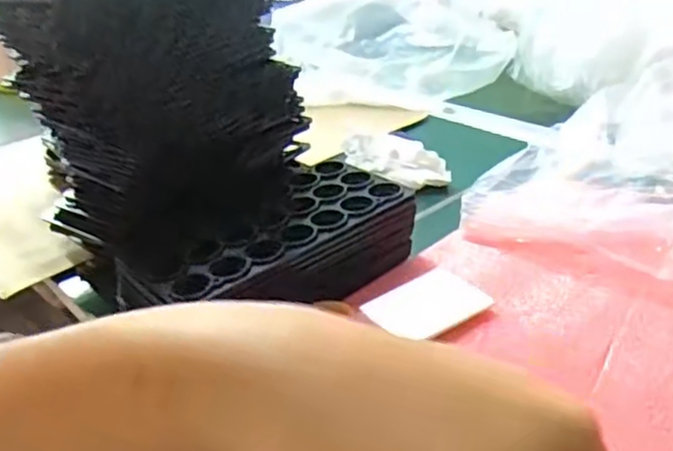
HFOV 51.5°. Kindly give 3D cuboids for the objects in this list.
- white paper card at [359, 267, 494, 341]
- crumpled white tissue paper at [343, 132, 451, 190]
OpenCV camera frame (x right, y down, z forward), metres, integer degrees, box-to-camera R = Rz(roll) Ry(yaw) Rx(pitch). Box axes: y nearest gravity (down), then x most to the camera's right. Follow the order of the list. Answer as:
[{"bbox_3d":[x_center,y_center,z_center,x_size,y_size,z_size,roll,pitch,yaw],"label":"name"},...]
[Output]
[{"bbox_3d":[0.060,0.053,0.454,0.068,0.013,0.052,-24,33,-28],"label":"white paper card"},{"bbox_3d":[0.055,-0.061,0.634,0.097,0.030,0.040,14,27,-10],"label":"crumpled white tissue paper"}]

